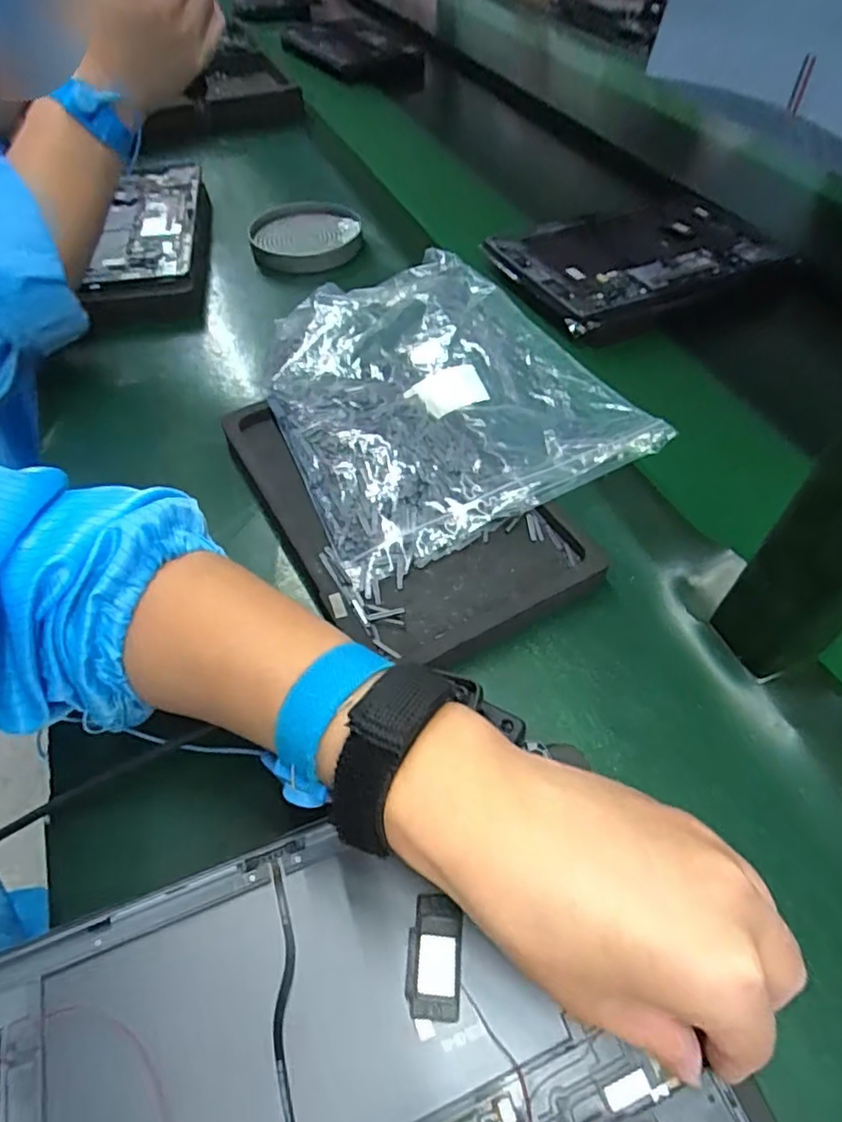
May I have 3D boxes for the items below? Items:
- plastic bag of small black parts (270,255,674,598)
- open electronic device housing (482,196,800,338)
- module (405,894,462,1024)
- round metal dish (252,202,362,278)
[{"bbox_3d":[-0.002,-0.134,0.455,0.223,0.034,0.293,-21,57,-16],"label":"plastic bag of small black parts"},{"bbox_3d":[0.214,-0.304,0.602,0.275,0.017,0.173,-26,58,-18],"label":"open electronic device housing"},{"bbox_3d":[0.005,0.152,0.237,0.020,0.006,0.040,3,54,2],"label":"module"},{"bbox_3d":[-0.117,-0.335,0.634,0.109,0.020,0.107,-6,54,-5],"label":"round metal dish"}]

